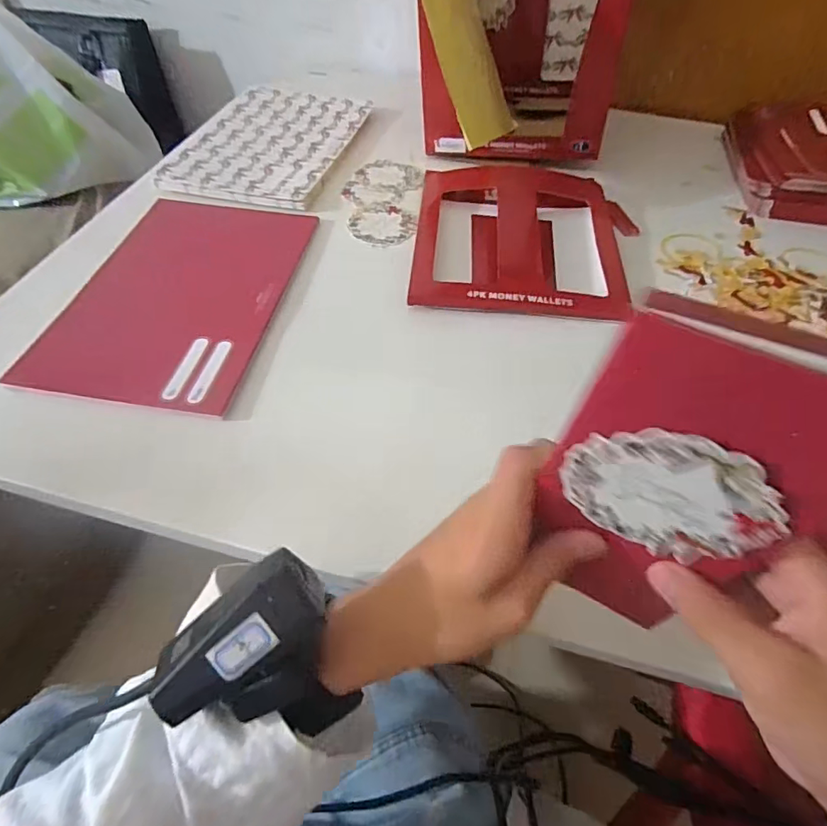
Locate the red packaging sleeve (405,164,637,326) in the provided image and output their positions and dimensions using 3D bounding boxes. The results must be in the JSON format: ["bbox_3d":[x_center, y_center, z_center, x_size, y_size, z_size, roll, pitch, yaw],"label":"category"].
[{"bbox_3d":[0.113,-0.185,0.496,0.213,0.020,0.251,5,55,1],"label":"red packaging sleeve"}]

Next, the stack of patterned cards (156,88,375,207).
[{"bbox_3d":[-0.172,-0.329,0.598,0.180,0.010,0.267,13,55,7],"label":"stack of patterned cards"}]

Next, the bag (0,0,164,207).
[{"bbox_3d":[-0.541,-0.398,0.650,0.331,0.217,0.105,-28,57,-22],"label":"bag"}]

